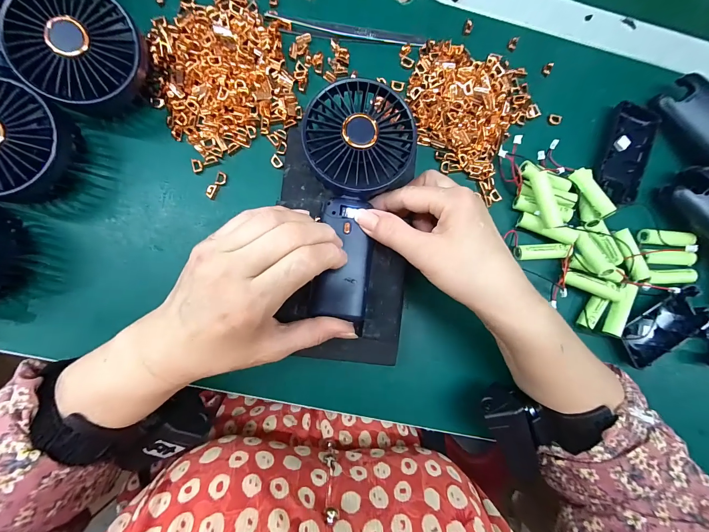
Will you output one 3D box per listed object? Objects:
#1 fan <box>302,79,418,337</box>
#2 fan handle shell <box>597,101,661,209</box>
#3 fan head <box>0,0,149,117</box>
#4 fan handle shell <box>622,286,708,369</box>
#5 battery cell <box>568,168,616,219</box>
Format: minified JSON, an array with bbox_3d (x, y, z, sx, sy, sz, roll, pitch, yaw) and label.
[{"bbox_3d":[-0.001,-0.050,0.239,0.080,0.027,0.179,6,87,-4],"label":"fan"},{"bbox_3d":[0.262,-0.111,0.296,0.046,0.014,0.103,22,85,-2],"label":"fan handle shell"},{"bbox_3d":[-0.207,-0.162,0.242,0.087,0.055,0.085,39,85,-1],"label":"fan head"},{"bbox_3d":[0.287,0.055,0.287,0.085,0.019,0.041,-28,88,-5],"label":"fan handle shell"},{"bbox_3d":[0.222,-0.068,0.288,0.014,0.017,0.049,-31,89,-5],"label":"battery cell"}]

